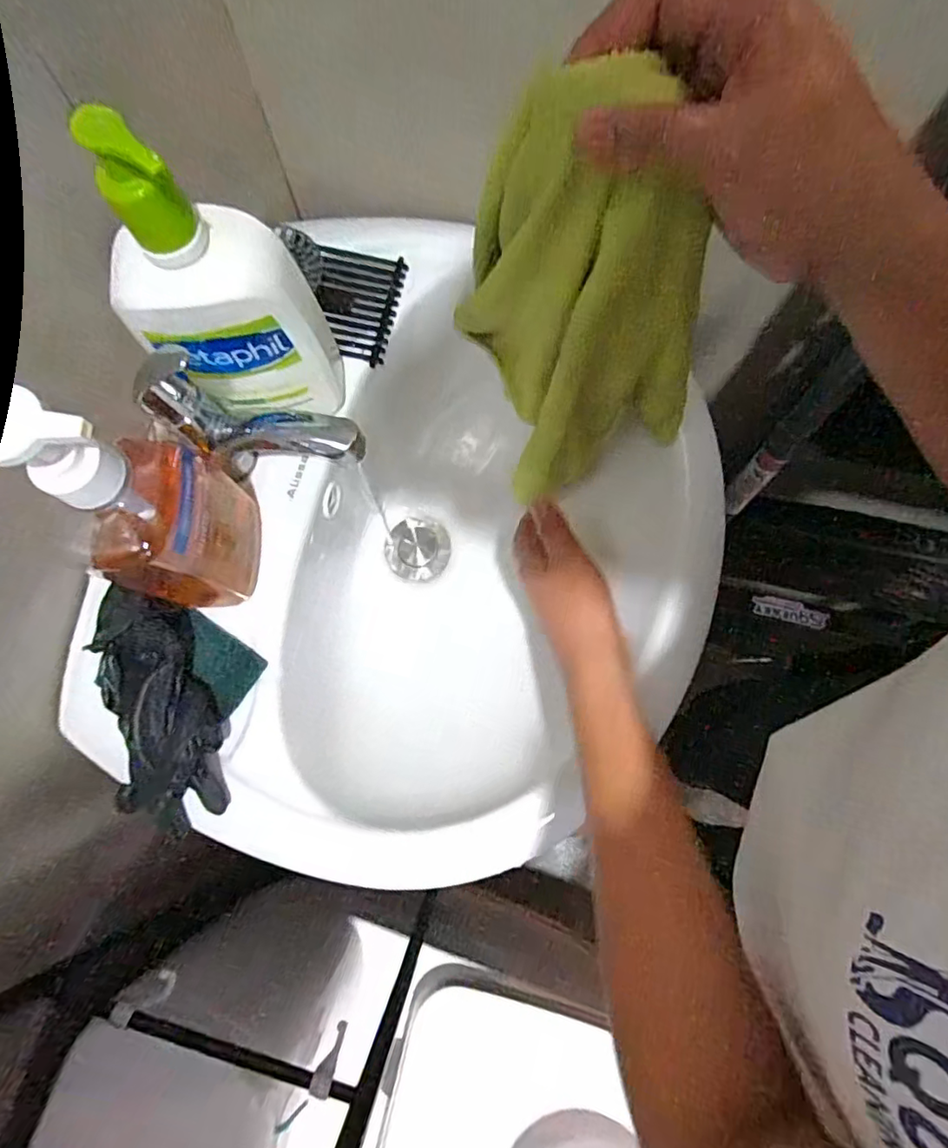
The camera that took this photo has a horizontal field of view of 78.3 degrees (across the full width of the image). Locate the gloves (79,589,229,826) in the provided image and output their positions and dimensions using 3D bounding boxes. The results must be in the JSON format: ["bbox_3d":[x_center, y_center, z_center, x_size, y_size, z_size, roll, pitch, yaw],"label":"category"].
[{"bbox_3d":[-0.195,0.080,0.364,0.060,0.038,0.143,-20,77,-4],"label":"gloves"}]

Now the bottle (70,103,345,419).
[{"bbox_3d":[-0.136,-0.149,0.320,0.093,0.194,0.048,-11,77,-2],"label":"bottle"}]

